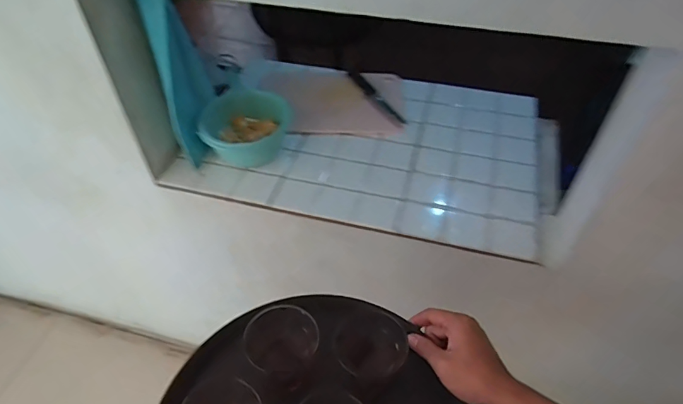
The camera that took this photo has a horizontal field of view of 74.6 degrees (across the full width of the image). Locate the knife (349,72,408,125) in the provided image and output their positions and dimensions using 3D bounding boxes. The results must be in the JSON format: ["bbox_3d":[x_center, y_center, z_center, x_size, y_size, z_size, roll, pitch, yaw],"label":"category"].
[{"bbox_3d":[0.087,-0.258,1.094,0.041,0.019,0.233,-21,52,-21],"label":"knife"}]

